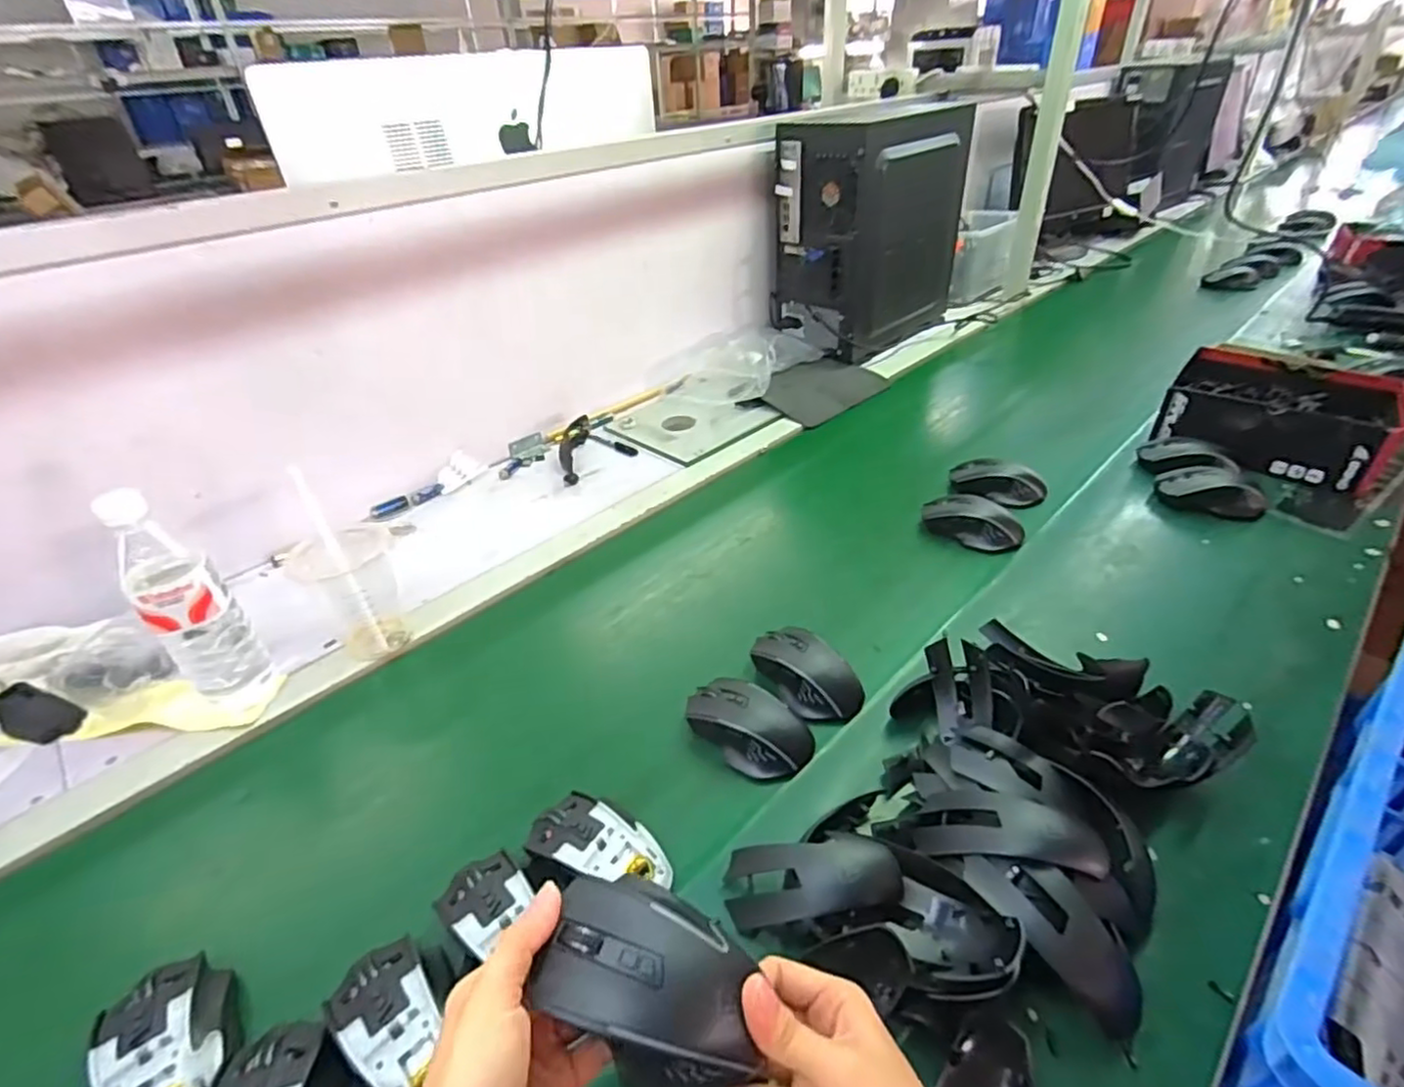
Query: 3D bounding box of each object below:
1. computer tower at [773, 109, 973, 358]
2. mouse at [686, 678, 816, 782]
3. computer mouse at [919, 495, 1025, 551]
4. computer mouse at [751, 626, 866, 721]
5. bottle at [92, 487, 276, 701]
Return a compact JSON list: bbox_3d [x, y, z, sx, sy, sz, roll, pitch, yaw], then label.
[{"bbox_3d":[0.322,-0.593,1.266,0.196,0.369,0.352,29,47,35],"label":"computer tower"},{"bbox_3d":[0.041,0.162,0.587,0.110,0.042,0.061,27,46,33],"label":"mouse"},{"bbox_3d":[0.334,-0.029,0.820,0.116,0.035,0.062,15,41,22],"label":"computer mouse"},{"bbox_3d":[0.098,0.120,0.632,0.066,0.042,0.115,-25,43,-27],"label":"computer mouse"},{"bbox_3d":[-0.460,0.063,0.597,0.062,0.213,0.064,29,47,35],"label":"bottle"}]

